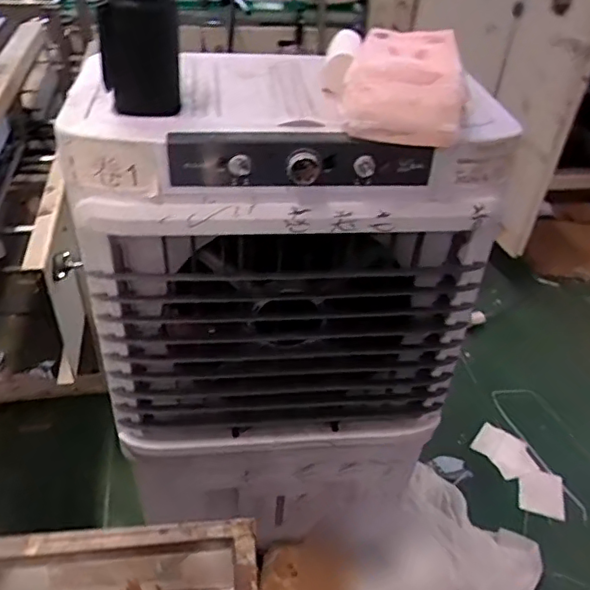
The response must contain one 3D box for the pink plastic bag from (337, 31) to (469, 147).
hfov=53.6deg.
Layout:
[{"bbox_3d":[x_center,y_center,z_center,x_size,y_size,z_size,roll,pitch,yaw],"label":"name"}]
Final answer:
[{"bbox_3d":[0.163,-0.321,0.880,0.162,0.075,0.320,9,39,5],"label":"pink plastic bag"}]

